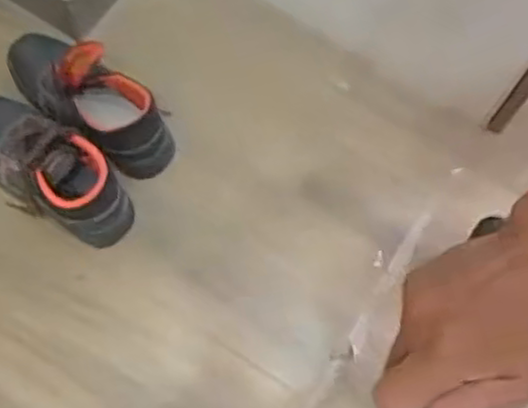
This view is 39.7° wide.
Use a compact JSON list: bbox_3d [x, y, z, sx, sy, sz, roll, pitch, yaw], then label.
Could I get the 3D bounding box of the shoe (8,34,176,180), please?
[{"bbox_3d":[-0.250,-0.150,0.993,0.268,0.112,0.102,37,72,11],"label":"shoe"}]

